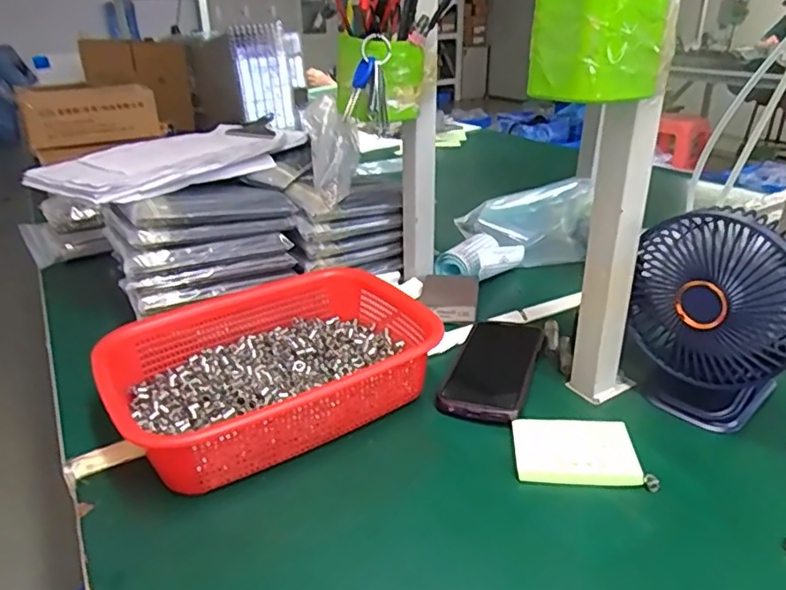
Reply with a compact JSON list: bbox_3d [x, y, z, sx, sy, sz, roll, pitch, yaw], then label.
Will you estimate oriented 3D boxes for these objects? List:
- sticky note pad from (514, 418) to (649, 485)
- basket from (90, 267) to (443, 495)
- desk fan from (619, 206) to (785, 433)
[{"bbox_3d":[0.147,0.127,0.475,0.095,0.012,0.067,0,26,4],"label":"sticky note pad"},{"bbox_3d":[-0.102,0.063,0.549,0.283,0.079,0.206,-18,30,-31],"label":"basket"},{"bbox_3d":[0.274,0.023,0.499,0.135,0.182,0.100,10,28,24],"label":"desk fan"}]

